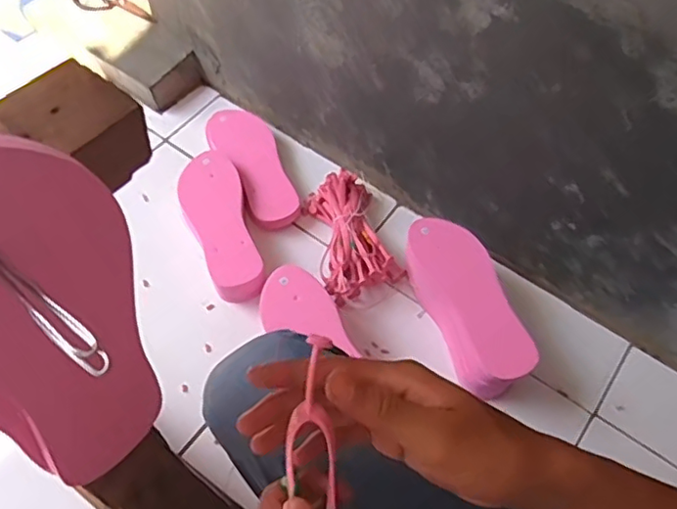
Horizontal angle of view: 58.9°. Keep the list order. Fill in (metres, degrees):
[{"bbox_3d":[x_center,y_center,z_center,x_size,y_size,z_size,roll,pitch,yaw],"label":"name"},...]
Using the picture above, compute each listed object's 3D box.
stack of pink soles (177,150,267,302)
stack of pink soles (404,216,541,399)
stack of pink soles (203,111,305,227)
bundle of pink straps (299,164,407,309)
[{"bbox_3d":[-0.180,-0.041,0.918,0.094,0.055,0.259,-16,59,-13],"label":"stack of pink soles"},{"bbox_3d":[0.175,0.070,0.831,0.099,0.106,0.254,-20,61,-15],"label":"stack of pink soles"},{"bbox_3d":[-0.143,-0.151,0.984,0.102,0.042,0.249,-19,60,-15],"label":"stack of pink soles"},{"bbox_3d":[0.017,-0.036,0.909,0.113,0.056,0.207,-14,59,-12],"label":"bundle of pink straps"}]

